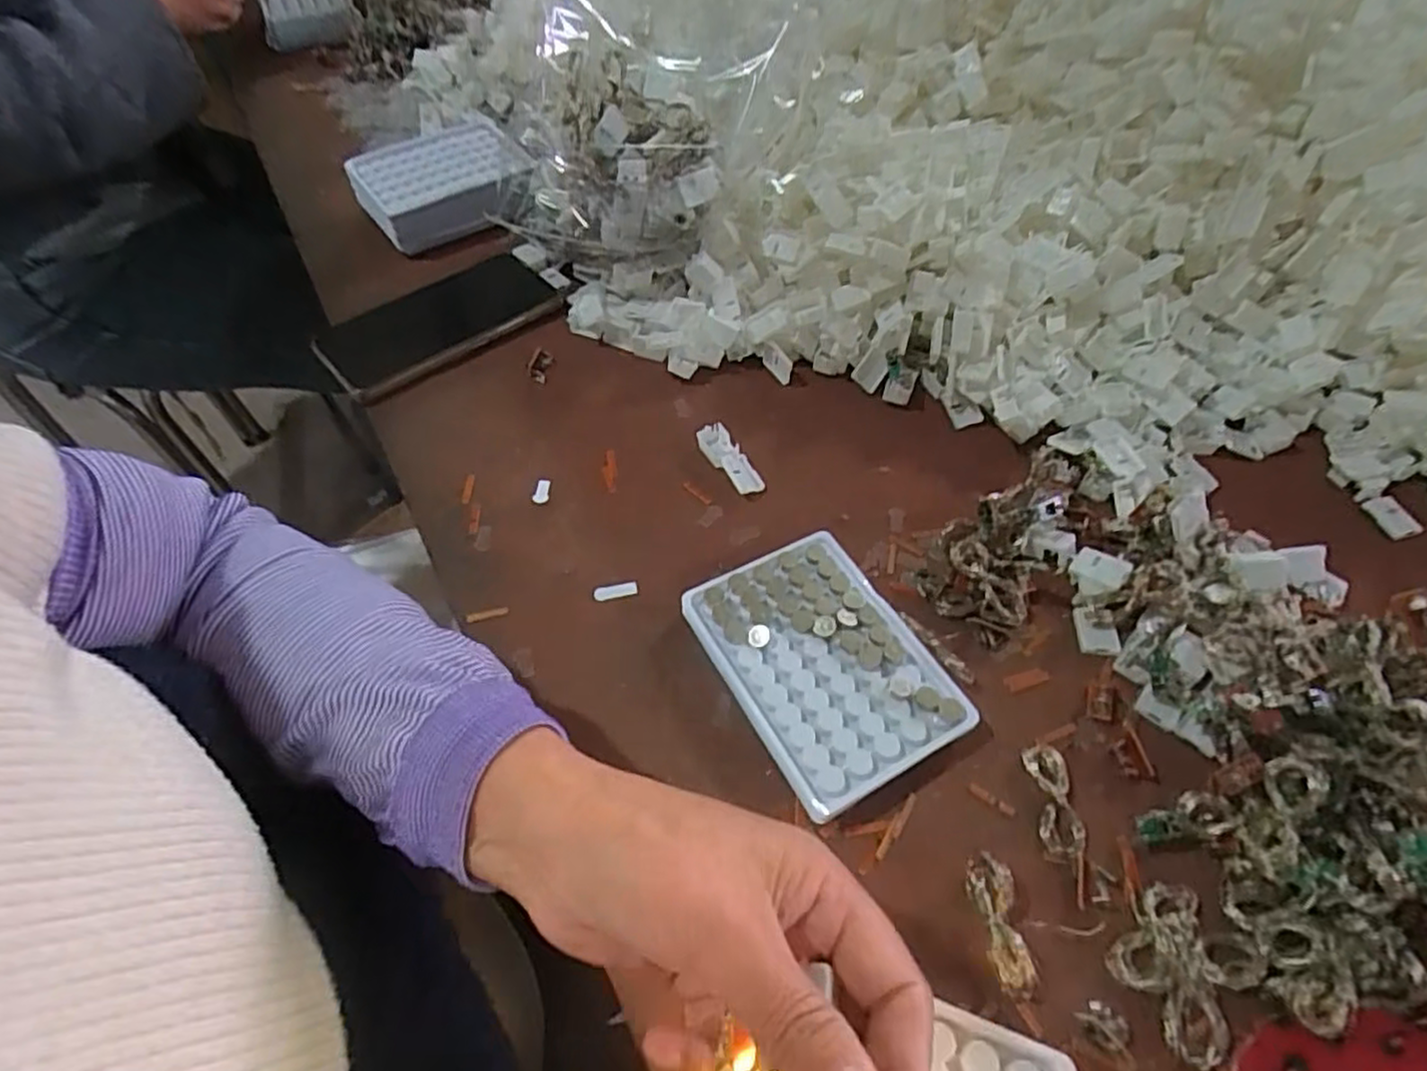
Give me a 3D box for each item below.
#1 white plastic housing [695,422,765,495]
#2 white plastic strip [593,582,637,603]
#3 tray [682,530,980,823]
[{"bbox_3d":[0.009,-0.048,0.451,0.019,0.015,0.057,-29,58,-20],"label":"white plastic housing"},{"bbox_3d":[-0.054,0.031,0.397,0.024,0.004,0.008,-7,53,-5],"label":"white plastic strip"},{"bbox_3d":[0.055,0.064,0.364,0.096,0.019,0.130,-25,57,-17],"label":"tray"}]

